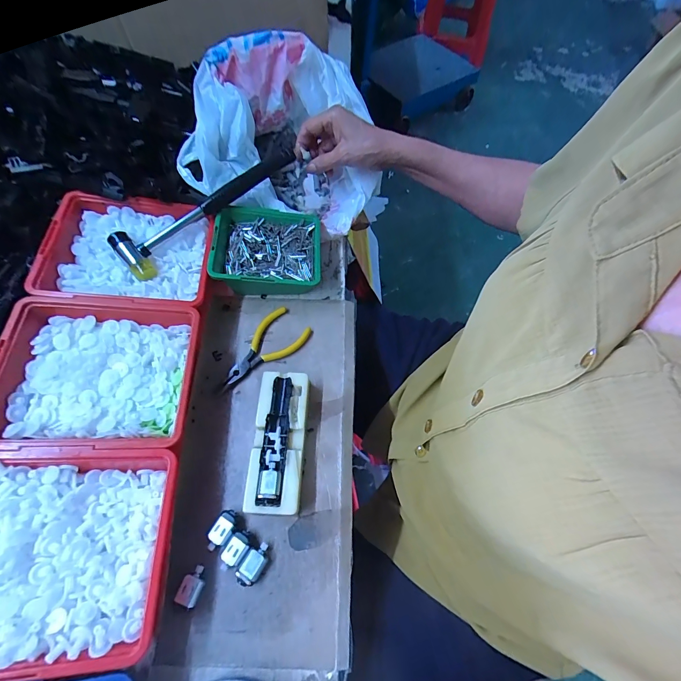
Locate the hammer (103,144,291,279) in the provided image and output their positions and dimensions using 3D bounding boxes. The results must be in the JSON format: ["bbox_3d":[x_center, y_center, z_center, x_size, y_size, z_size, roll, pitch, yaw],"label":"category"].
[{"bbox_3d":[-0.154,-0.165,0.414,0.238,0.021,0.058,-40,71,-12],"label":"hammer"}]

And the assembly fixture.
[{"bbox_3d":[-0.061,0.098,0.345,0.050,0.032,0.132,3,63,-1],"label":"assembly fixture"}]

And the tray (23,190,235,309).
[{"bbox_3d":[-0.238,-0.096,0.405,0.190,0.064,0.139,1,63,-2],"label":"tray"}]

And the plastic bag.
[{"bbox_3d":[-0.071,-0.271,0.469,0.241,0.141,0.211,6,63,0],"label":"plastic bag"}]

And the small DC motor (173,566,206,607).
[{"bbox_3d":[-0.125,0.208,0.294,0.019,0.011,0.027,19,64,7],"label":"small DC motor"}]

